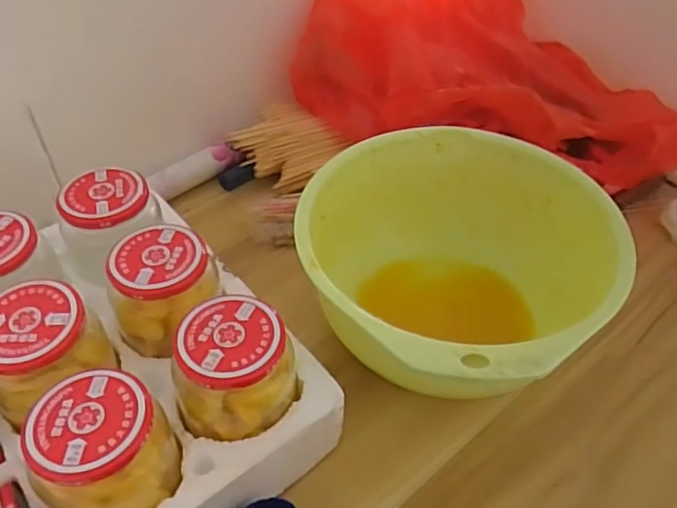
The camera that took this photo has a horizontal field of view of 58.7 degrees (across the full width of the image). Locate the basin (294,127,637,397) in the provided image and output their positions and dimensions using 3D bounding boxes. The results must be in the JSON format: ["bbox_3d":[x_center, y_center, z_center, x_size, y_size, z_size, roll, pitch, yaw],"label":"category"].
[{"bbox_3d":[0.094,0.003,0.512,0.246,0.132,0.249,1,45,-1],"label":"basin"}]

